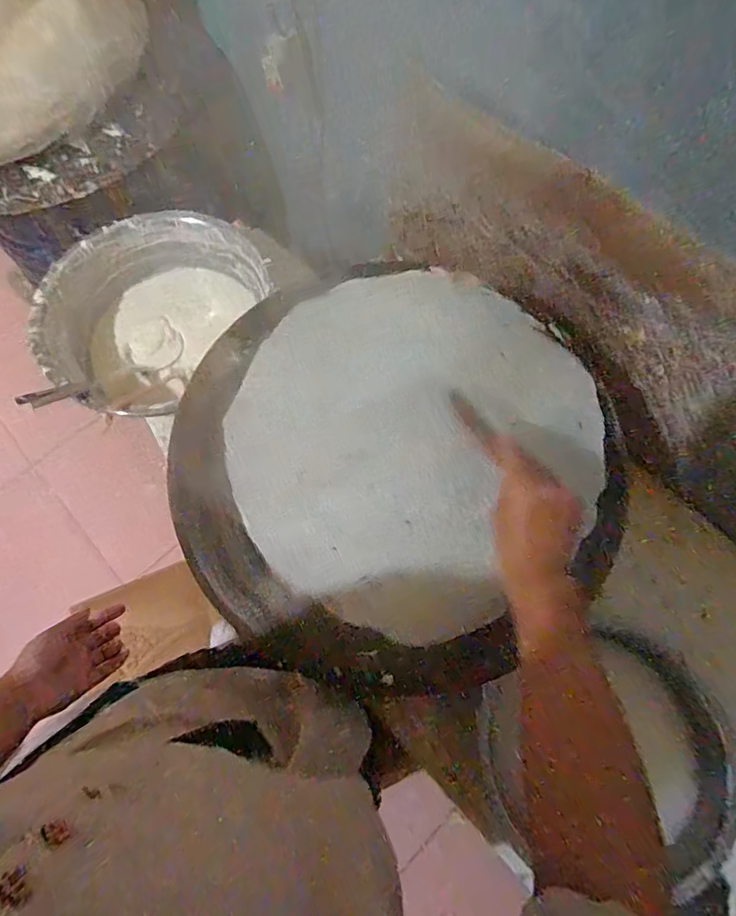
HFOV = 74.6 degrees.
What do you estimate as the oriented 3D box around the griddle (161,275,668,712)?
[{"bbox_3d":[0.037,-0.031,0.593,0.539,0.042,0.497,0,70,-1],"label":"griddle"}]

